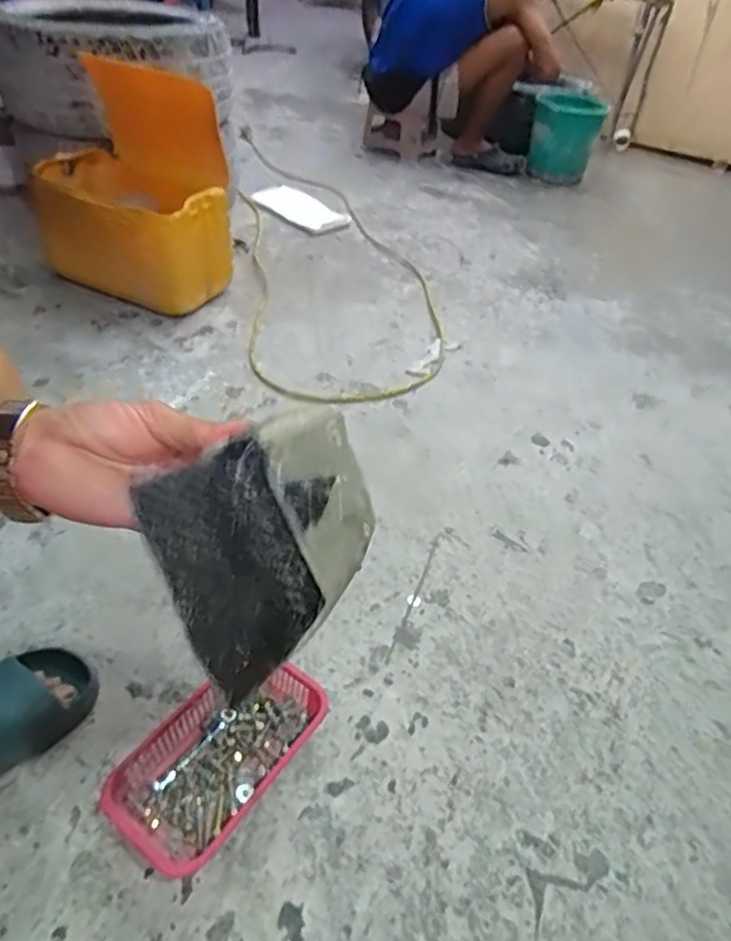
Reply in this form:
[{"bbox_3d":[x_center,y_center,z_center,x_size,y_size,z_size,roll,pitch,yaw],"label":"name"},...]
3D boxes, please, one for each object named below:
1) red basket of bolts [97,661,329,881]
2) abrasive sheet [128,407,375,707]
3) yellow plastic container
[{"bbox_3d":[-0.160,0.301,0.668,0.146,0.049,0.232,30,45,24],"label":"red basket of bolts"},{"bbox_3d":[-0.044,0.034,0.302,0.123,0.101,0.026,-34,14,-38],"label":"abrasive sheet"},{"bbox_3d":[-0.505,-0.615,1.371,0.431,0.433,0.236,21,44,15],"label":"yellow plastic container"}]

